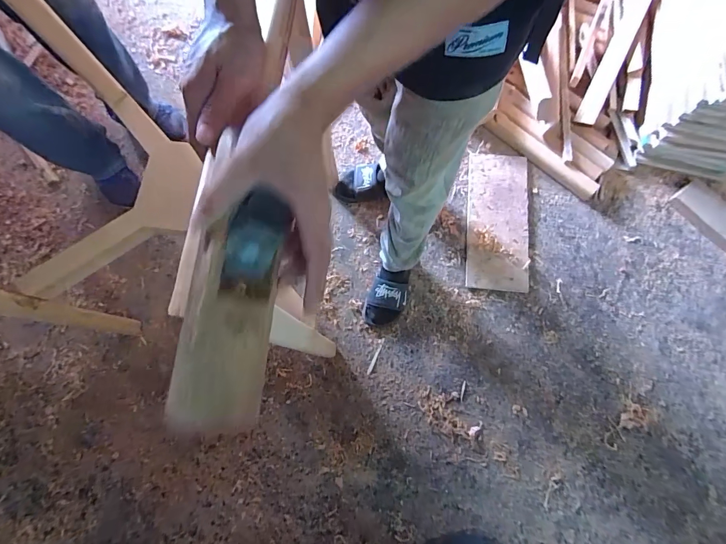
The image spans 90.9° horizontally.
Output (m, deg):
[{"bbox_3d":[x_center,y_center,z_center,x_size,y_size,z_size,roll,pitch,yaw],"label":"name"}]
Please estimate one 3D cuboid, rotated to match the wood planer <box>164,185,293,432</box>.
[{"bbox_3d":[-0.092,0.025,0.255,0.053,0.054,0.157,9,81,3],"label":"wood planer"}]

